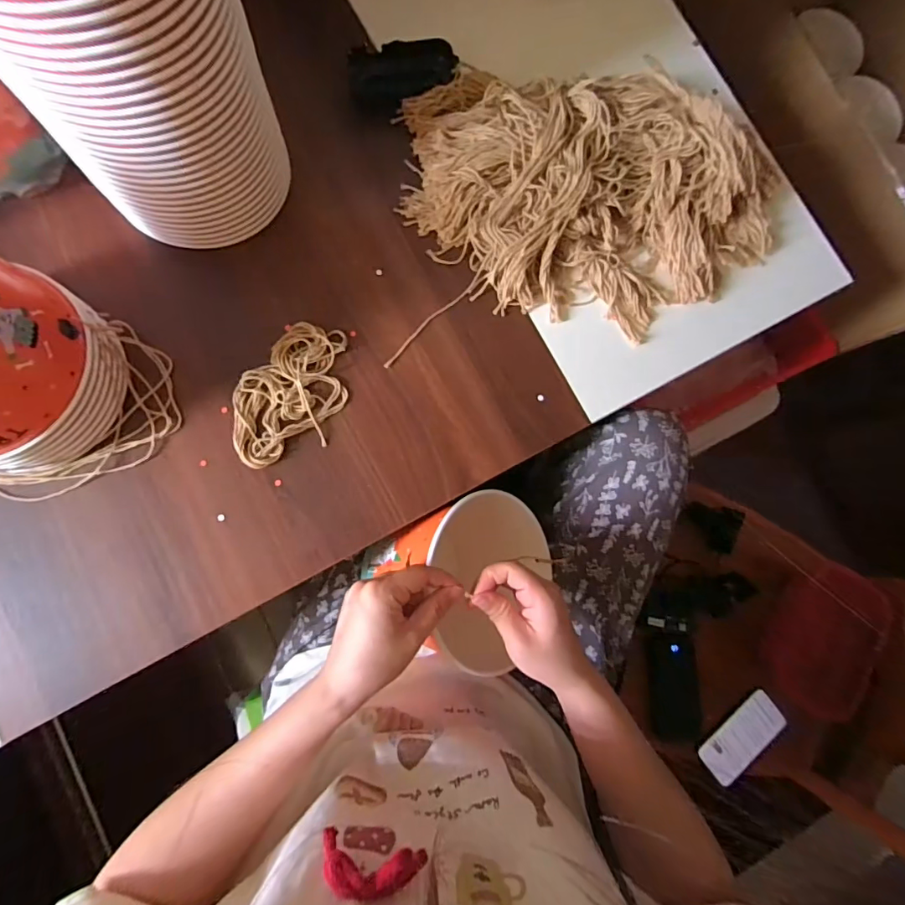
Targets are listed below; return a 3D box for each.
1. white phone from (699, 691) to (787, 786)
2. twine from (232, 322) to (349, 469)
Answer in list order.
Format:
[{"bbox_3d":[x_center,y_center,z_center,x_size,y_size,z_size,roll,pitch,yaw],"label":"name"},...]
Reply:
[{"bbox_3d":[0.481,0.470,0.785,0.158,0.010,0.085,-36,90,-14],"label":"white phone"},{"bbox_3d":[-0.145,-0.051,0.428,0.086,0.012,0.136,24,80,-2],"label":"twine"}]

